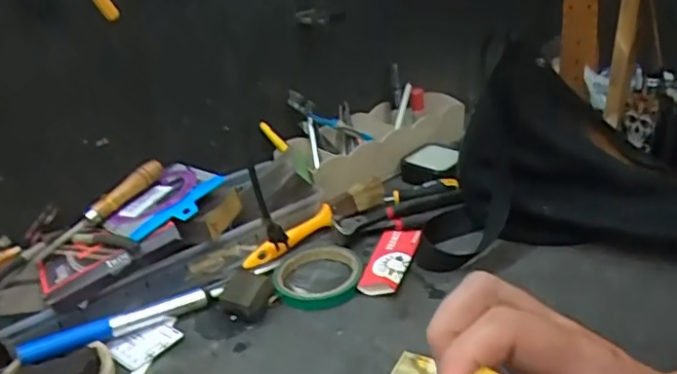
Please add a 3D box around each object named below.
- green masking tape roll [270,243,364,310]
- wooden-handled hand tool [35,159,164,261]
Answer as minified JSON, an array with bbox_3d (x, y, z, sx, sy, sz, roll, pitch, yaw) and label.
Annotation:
[{"bbox_3d":[-0.021,0.084,0.591,0.086,0.012,0.098,-7,28,-2],"label":"green masking tape roll"},{"bbox_3d":[-0.240,0.021,0.597,0.147,0.019,0.020,-42,42,-21],"label":"wooden-handled hand tool"}]

